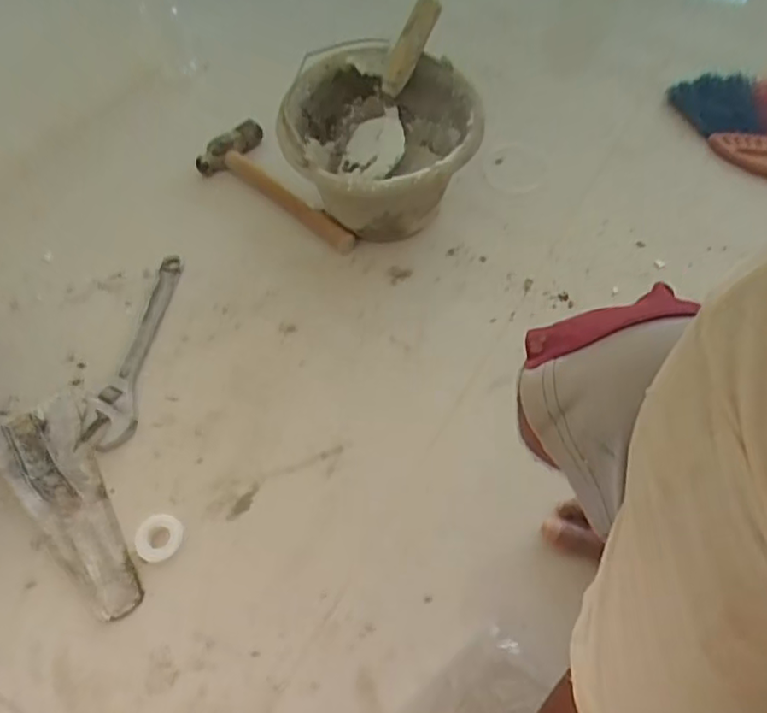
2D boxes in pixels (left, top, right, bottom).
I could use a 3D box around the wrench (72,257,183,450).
[{"bbox_3d":[-0.331,-0.015,0.832,0.062,0.015,0.289,4,61,6],"label":"wrench"}]

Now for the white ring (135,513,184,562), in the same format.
[{"bbox_3d":[-0.245,0.197,0.683,0.050,0.018,0.048,-2,61,3],"label":"white ring"}]

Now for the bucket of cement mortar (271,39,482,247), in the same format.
[{"bbox_3d":[0.004,-0.283,0.893,0.255,0.195,0.267,9,62,9],"label":"bucket of cement mortar"}]

